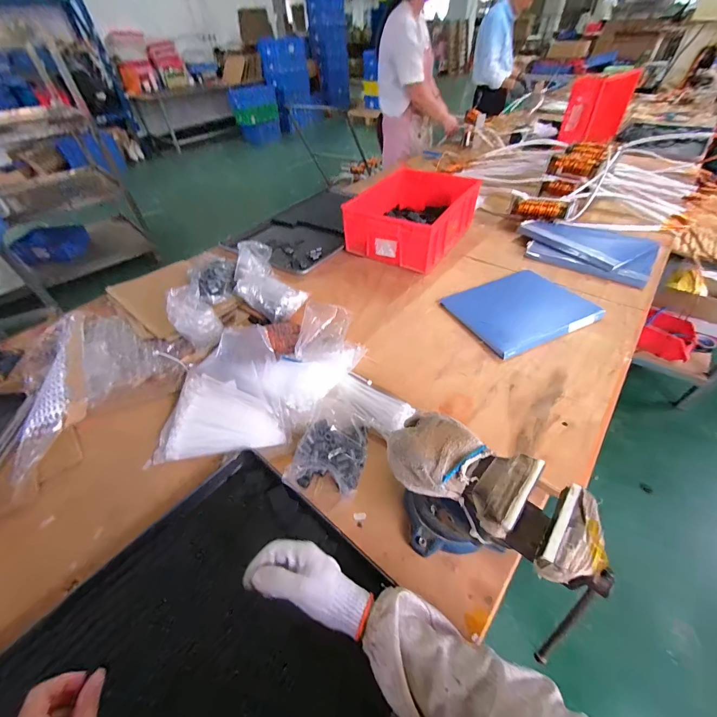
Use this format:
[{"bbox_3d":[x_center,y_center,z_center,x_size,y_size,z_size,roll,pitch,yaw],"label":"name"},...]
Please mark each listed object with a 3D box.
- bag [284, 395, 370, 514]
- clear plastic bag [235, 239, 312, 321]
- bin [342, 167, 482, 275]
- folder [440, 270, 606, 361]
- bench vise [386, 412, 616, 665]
[{"bbox_3d":[-0.044,0.151,0.563,0.121,0.042,0.182,16,50,17],"label":"bag"},{"bbox_3d":[-0.253,-0.205,0.873,0.153,0.087,0.297,-27,50,-21],"label":"clear plastic bag"},{"bbox_3d":[0.185,-0.479,1.070,0.312,0.135,0.426,21,52,21],"label":"bin"},{"bbox_3d":[0.398,-0.130,0.808,0.297,0.026,0.238,-20,49,-15],"label":"folder"},{"bbox_3d":[0.161,0.202,0.428,0.282,0.144,0.138,33,57,29],"label":"bench vise"}]

